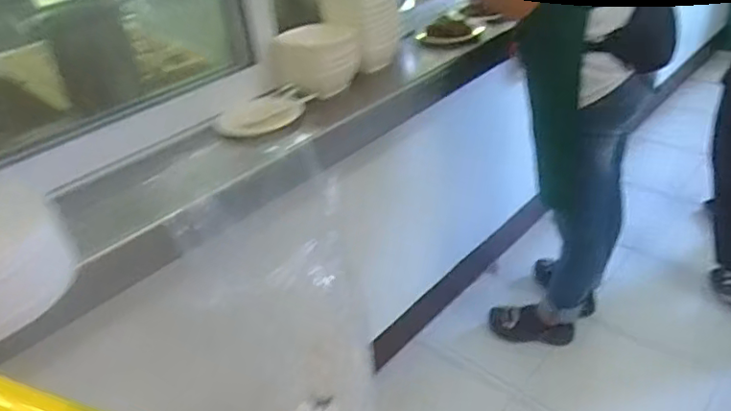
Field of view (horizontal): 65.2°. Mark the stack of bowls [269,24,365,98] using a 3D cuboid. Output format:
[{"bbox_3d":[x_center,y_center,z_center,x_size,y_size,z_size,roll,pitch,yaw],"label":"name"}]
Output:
[{"bbox_3d":[-0.097,-0.278,1.099,0.138,0.095,0.125,21,43,34],"label":"stack of bowls"}]

